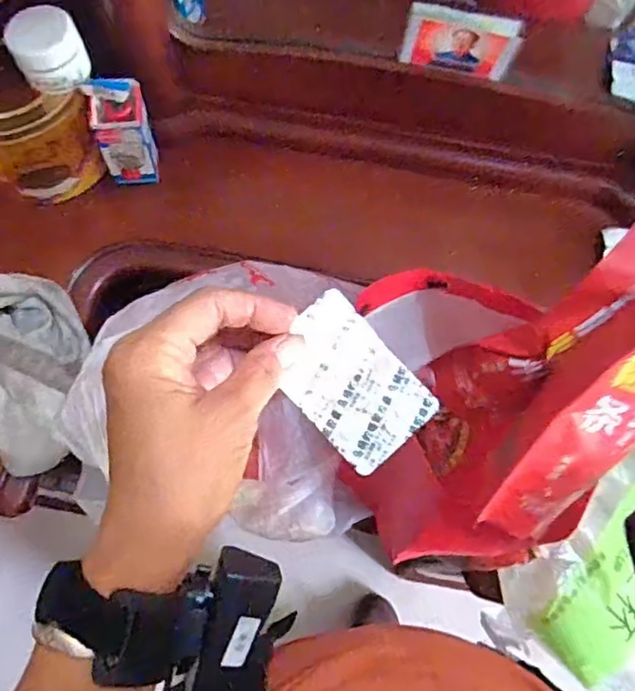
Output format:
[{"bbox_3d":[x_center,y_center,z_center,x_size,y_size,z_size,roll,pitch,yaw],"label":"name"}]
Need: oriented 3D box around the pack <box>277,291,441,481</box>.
[{"bbox_3d":[0.017,0.020,0.329,0.057,0.012,0.086,-42,92,1],"label":"pack"}]

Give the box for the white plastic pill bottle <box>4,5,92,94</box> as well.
[{"bbox_3d":[-0.218,-0.240,0.500,0.055,0.041,0.050,-26,75,-9],"label":"white plastic pill bottle"}]

